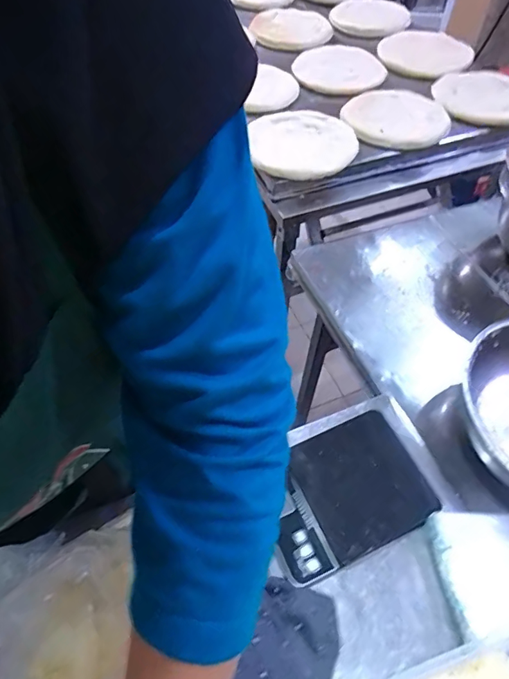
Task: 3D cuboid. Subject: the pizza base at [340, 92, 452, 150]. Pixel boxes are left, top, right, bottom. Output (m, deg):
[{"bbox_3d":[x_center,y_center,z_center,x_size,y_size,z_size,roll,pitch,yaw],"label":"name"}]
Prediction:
[{"bbox_3d":[0.265,-0.427,0.870,0.186,0.012,0.180,0,55,0],"label":"pizza base"}]

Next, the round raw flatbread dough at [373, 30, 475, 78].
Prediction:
[{"bbox_3d":[0.393,-0.651,1.026,0.232,0.017,0.198,-38,63,-24],"label":"round raw flatbread dough"}]

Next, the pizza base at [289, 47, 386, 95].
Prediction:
[{"bbox_3d":[0.182,-0.580,0.975,0.177,0.016,0.171,-28,60,-19],"label":"pizza base"}]

